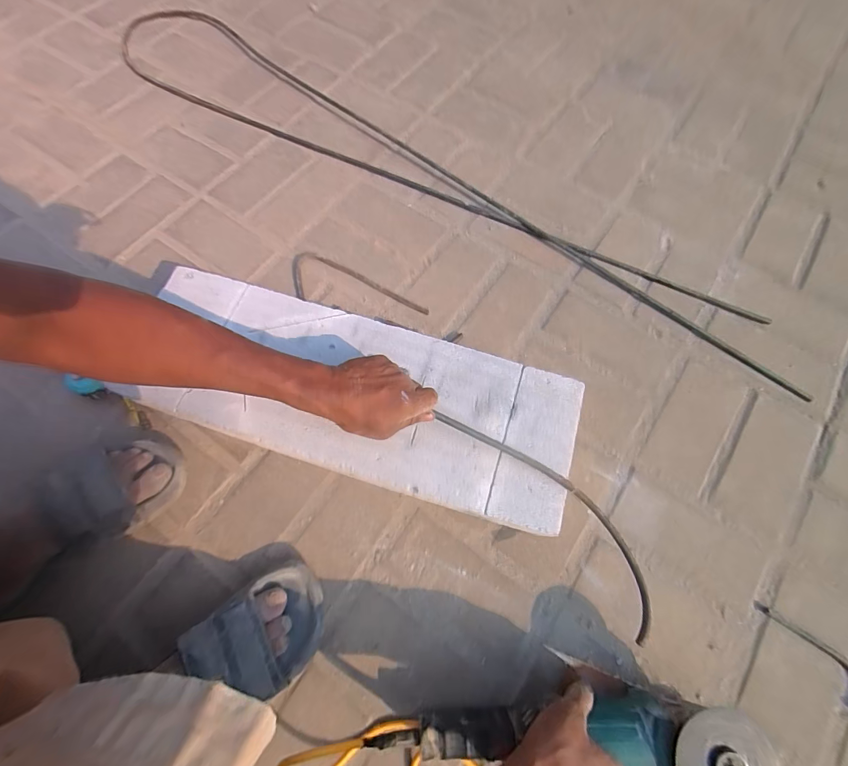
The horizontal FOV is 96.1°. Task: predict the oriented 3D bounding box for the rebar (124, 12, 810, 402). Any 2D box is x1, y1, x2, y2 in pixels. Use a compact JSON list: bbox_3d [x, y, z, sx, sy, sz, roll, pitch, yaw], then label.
[{"bbox_3d":[-0.013,-0.436,0.738,1.491,0.032,0.223,30,77,11],"label":"rebar"}]

